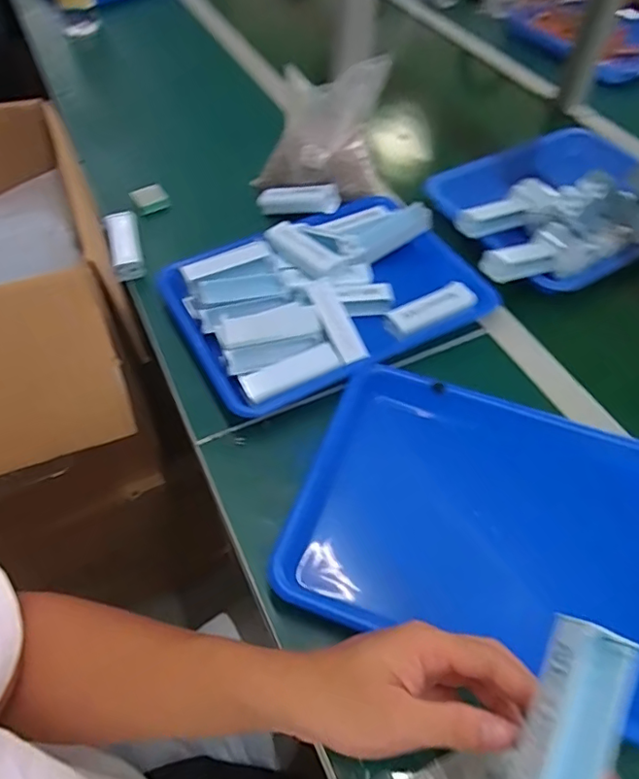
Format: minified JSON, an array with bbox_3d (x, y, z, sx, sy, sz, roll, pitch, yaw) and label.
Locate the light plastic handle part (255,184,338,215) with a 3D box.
[{"bbox_3d":[-0.031,-0.249,0.723,0.109,0.029,0.028,7,50,26],"label":"light plastic handle part"}]

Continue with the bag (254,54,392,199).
[{"bbox_3d":[0.001,-0.329,0.709,0.168,0.141,0.099,0,52,-1],"label":"bag"}]

